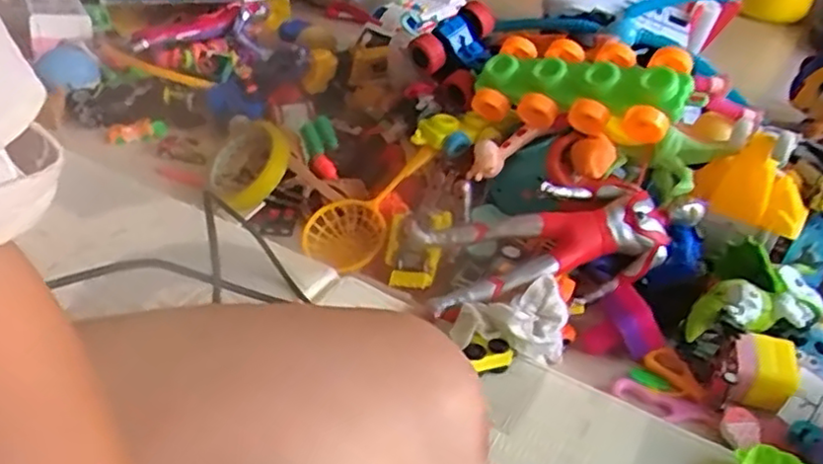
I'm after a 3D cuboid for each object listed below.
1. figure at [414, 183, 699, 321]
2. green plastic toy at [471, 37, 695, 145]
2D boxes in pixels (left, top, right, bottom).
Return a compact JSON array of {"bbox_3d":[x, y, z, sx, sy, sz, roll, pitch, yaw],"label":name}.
[{"bbox_3d":[0.118,0.003,0.561,0.219,0.061,0.087,-9,37,-17],"label":"figure"},{"bbox_3d":[0.147,-0.132,0.608,0.197,0.051,0.086,15,74,34],"label":"green plastic toy"}]

